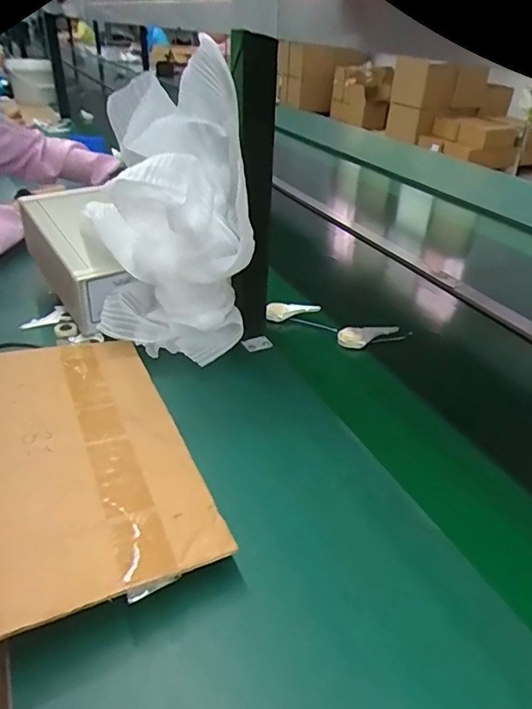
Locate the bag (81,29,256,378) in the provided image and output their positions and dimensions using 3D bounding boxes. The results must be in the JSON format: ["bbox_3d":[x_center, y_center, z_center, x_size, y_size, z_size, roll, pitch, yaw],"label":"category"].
[{"bbox_3d":[-0.140,-0.178,0.692,0.196,0.360,0.206,-8,34,-15],"label":"bag"}]

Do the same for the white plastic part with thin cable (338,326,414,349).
[{"bbox_3d":[0.176,-0.032,0.807,0.117,0.026,0.042,-4,34,-9],"label":"white plastic part with thin cable"}]

